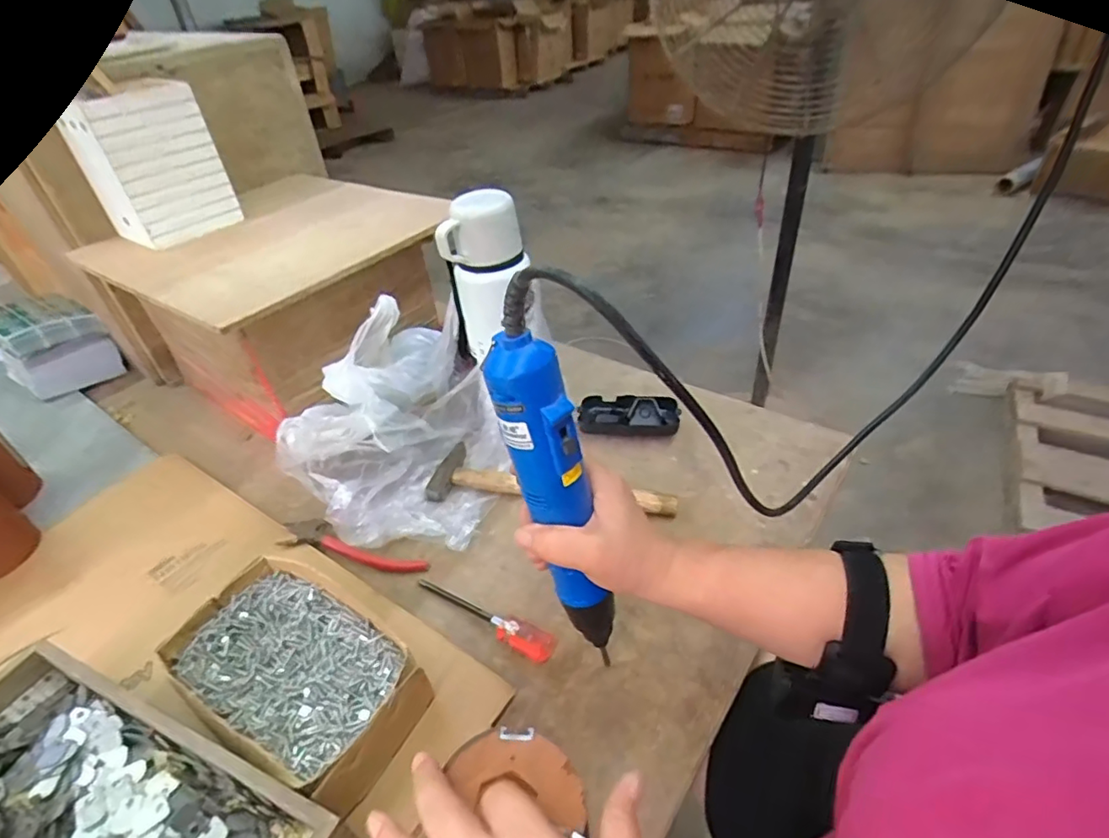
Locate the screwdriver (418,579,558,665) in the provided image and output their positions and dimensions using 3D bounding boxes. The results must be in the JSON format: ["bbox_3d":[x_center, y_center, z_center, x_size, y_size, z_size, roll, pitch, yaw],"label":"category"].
[{"bbox_3d":[-0.060,0.160,0.470,0.136,0.019,0.026,19,44,27],"label":"screwdriver"}]

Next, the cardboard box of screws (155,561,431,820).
[{"bbox_3d":[-0.177,0.184,0.408,0.193,0.055,0.111,22,46,29],"label":"cardboard box of screws"}]

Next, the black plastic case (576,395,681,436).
[{"bbox_3d":[0.083,-0.006,0.640,0.108,0.022,0.054,2,39,9],"label":"black plastic case"}]

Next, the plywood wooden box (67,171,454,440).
[{"bbox_3d":[-0.322,-0.141,0.705,0.366,0.204,0.306,22,46,29],"label":"plywood wooden box"}]

